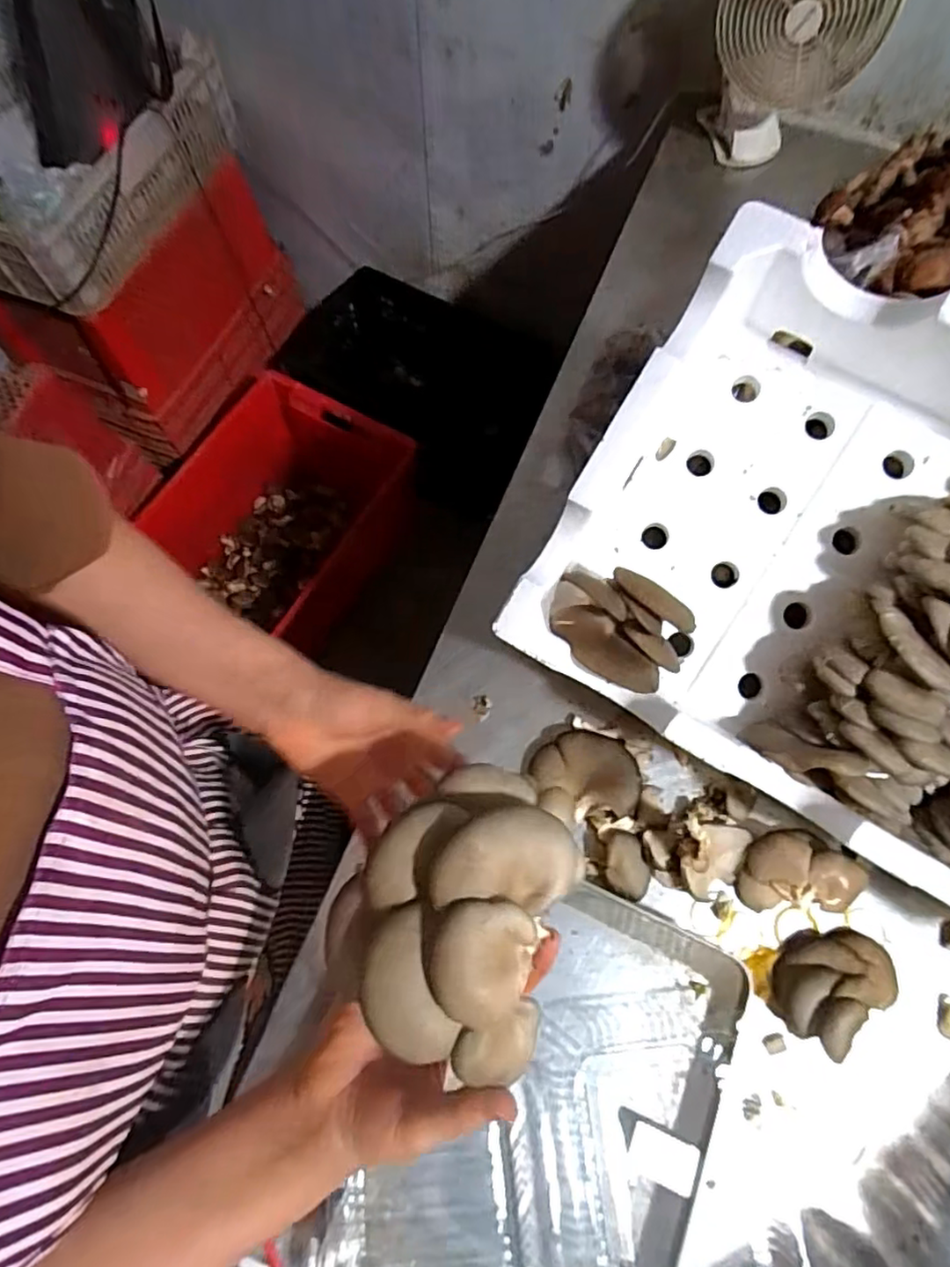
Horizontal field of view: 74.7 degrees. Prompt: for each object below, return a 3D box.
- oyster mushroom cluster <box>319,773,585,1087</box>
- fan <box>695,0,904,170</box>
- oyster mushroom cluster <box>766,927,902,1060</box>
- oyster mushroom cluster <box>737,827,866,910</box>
[{"bbox_3d":[-0.011,0.142,0.335,0.118,0.057,0.145,18,71,7],"label":"oyster mushroom cluster"},{"bbox_3d":[0.416,-0.772,0.833,0.210,0.310,0.126,20,71,7],"label":"fan"},{"bbox_3d":[0.341,0.329,0.584,0.119,0.043,0.088,-29,73,-10],"label":"oyster mushroom cluster"},{"bbox_3d":[0.325,0.236,0.620,0.122,0.032,0.072,-2,70,-1],"label":"oyster mushroom cluster"}]

